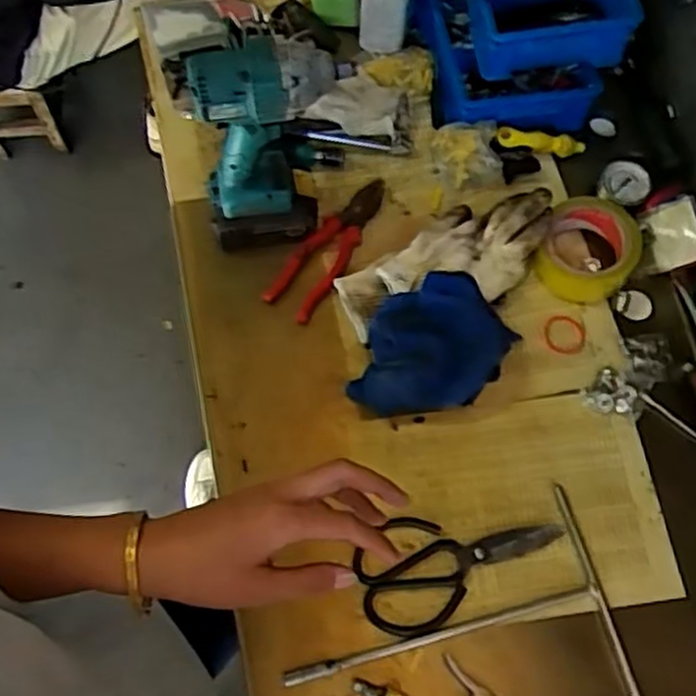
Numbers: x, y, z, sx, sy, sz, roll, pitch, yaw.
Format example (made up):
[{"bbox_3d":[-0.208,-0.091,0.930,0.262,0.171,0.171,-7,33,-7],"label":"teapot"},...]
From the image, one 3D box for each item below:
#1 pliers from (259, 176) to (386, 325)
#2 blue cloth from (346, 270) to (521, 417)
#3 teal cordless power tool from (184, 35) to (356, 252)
[{"bbox_3d":[-0.019,-0.119,0.827,0.056,0.014,0.192,31,70,10],"label":"pliers"},{"bbox_3d":[0.092,-0.004,0.754,0.132,0.081,0.160,25,69,8],"label":"blue cloth"},{"bbox_3d":[-0.070,-0.189,0.708,0.138,0.232,0.067,-7,68,-5],"label":"teal cordless power tool"}]

